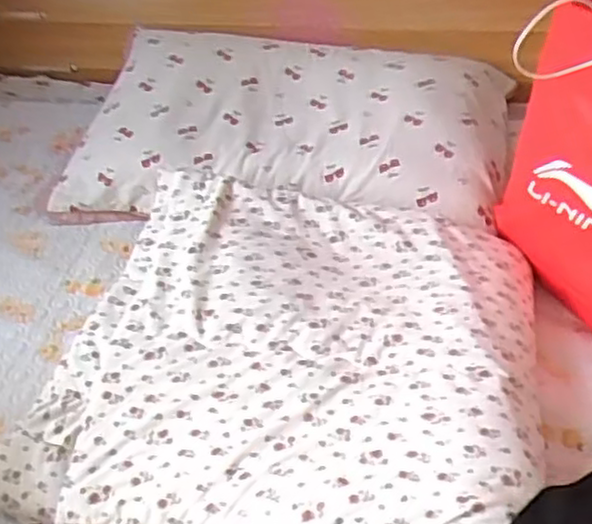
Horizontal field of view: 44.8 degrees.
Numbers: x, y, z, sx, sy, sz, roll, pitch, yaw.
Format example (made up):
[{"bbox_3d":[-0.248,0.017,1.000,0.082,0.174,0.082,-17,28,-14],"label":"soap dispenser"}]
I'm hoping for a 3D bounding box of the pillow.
[{"bbox_3d":[-0.010,-0.225,1.168,0.676,0.156,0.386,7,39,12],"label":"pillow"}]

